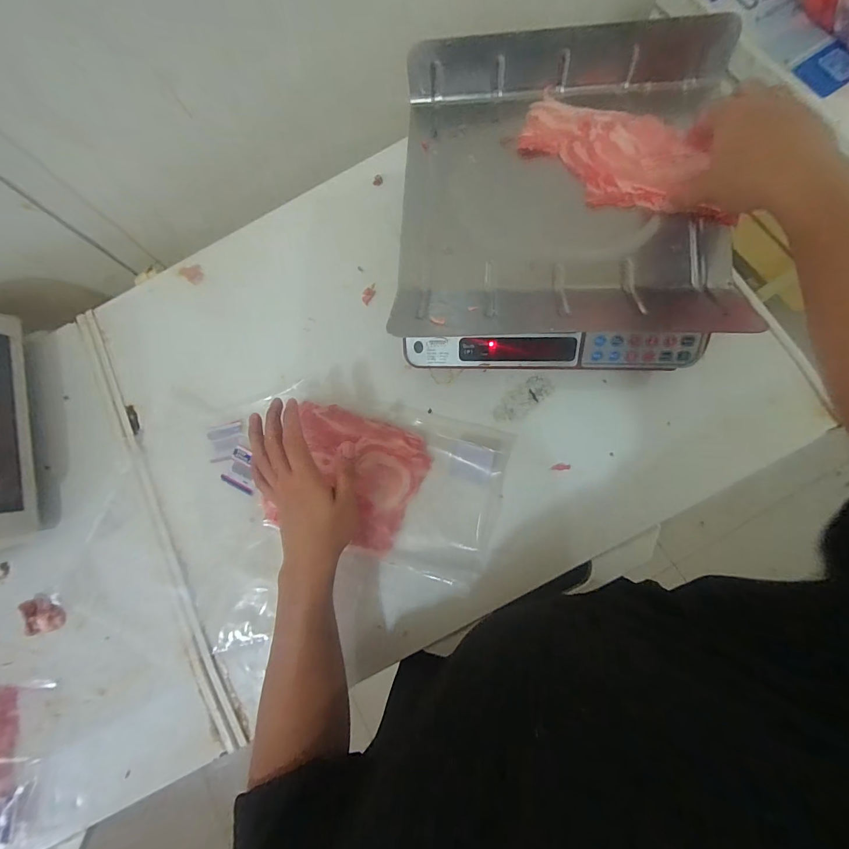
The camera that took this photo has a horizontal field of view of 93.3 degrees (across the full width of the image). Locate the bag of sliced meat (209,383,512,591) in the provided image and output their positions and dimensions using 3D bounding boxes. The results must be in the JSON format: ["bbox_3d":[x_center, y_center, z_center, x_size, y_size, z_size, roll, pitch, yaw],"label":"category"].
[{"bbox_3d":[-0.097,0.057,0.509,0.387,0.037,0.187,14,85,7],"label":"bag of sliced meat"}]

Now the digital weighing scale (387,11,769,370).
[{"bbox_3d":[0.151,-0.250,0.463,0.349,0.115,0.352,1,84,6],"label":"digital weighing scale"}]

